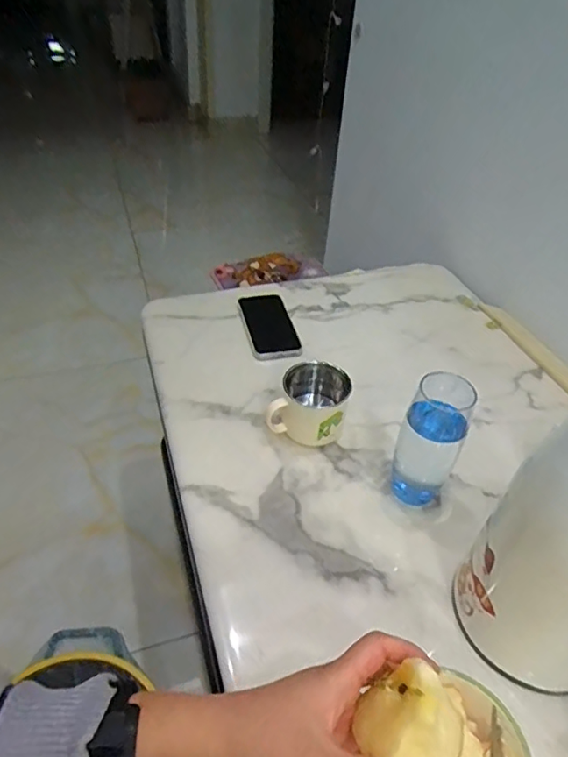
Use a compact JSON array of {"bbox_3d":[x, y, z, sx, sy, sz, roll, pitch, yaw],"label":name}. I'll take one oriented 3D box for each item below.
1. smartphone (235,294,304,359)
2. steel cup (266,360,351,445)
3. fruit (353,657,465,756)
[{"bbox_3d":[-0.025,-0.086,0.831,0.074,0.013,0.161,-8,43,-12],"label":"smartphone"},{"bbox_3d":[0.032,0.033,0.652,0.093,0.085,0.068,12,43,11],"label":"steel cup"},{"bbox_3d":[0.075,0.202,0.308,0.056,0.046,0.051,1,42,-1],"label":"fruit"}]

